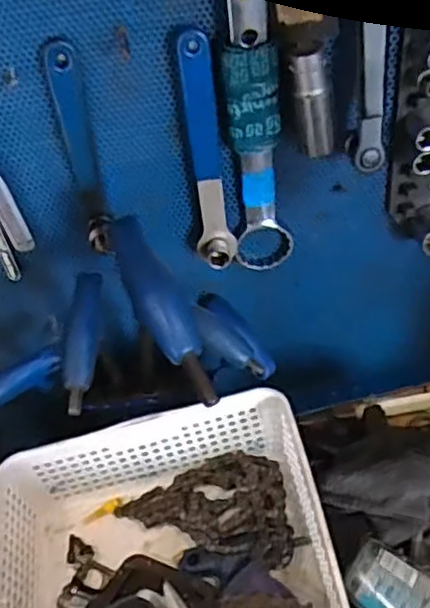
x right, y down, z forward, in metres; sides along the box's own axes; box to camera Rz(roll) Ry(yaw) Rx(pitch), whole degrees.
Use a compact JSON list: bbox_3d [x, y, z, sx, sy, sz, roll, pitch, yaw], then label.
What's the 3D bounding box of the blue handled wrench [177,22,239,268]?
[{"bbox_3d":[-0.005,-0.108,0.513,0.027,0.187,0.030,-7,44,0],"label":"blue handled wrench"}]

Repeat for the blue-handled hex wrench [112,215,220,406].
[{"bbox_3d":[-0.035,0.005,0.439,0.032,0.025,0.134,-24,75,-15],"label":"blue-handled hex wrench"}]

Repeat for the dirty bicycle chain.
[{"bbox_3d":[0.000,0.160,0.567,0.151,0.042,0.096,16,49,22],"label":"dirty bicycle chain"}]

